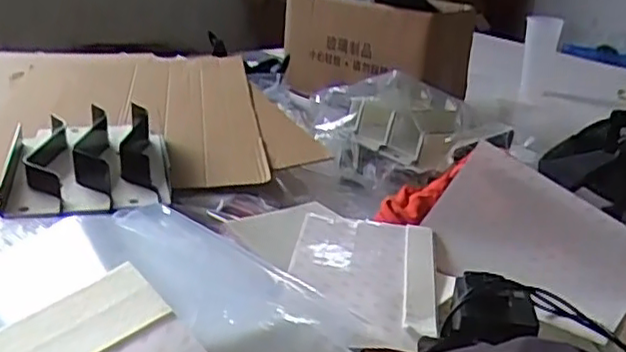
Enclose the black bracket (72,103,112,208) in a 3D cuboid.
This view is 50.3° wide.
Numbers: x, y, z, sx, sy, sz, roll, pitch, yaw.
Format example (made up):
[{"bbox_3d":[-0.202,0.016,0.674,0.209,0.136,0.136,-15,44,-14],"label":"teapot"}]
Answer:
[{"bbox_3d":[-0.284,-0.034,0.859,0.041,0.047,0.220,-3,23,-17],"label":"black bracket"}]

